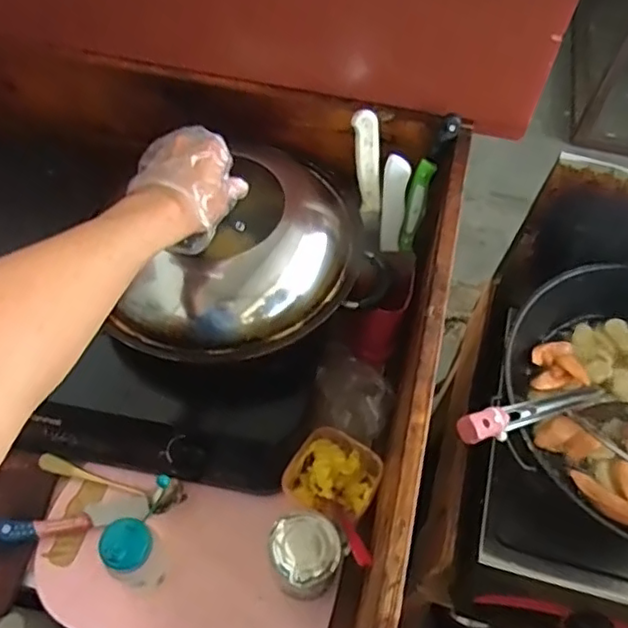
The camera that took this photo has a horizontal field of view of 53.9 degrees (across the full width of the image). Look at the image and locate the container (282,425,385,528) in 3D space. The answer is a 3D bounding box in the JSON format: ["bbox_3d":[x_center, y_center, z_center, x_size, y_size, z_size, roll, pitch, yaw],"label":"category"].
[{"bbox_3d":[0.024,0.190,0.718,0.096,0.052,0.092,26,61,14],"label":"container"}]

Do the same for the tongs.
[{"bbox_3d":[0.228,0.097,0.623,0.237,0.015,0.027,-5,54,-38],"label":"tongs"}]

